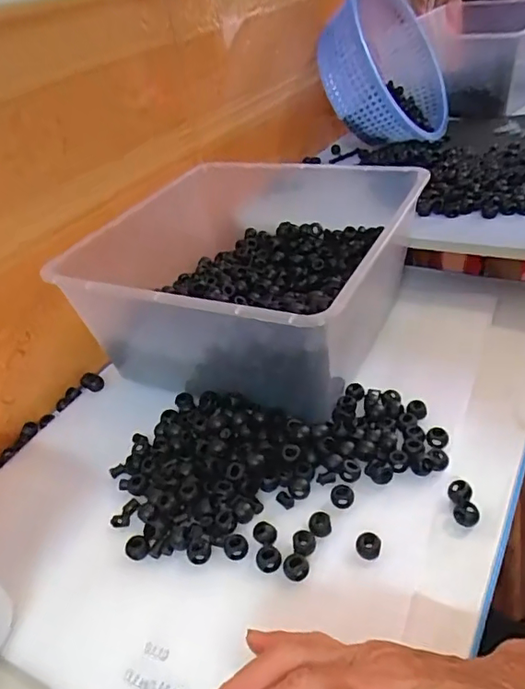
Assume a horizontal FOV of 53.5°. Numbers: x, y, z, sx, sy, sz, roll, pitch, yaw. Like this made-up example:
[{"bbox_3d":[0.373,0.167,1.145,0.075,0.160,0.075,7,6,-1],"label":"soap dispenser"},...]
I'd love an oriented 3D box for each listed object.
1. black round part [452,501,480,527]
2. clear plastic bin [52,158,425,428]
[{"bbox_3d":[0.149,0.127,0.383,0.018,0.015,0.016,23,46,29],"label":"black round part"},{"bbox_3d":[0.018,-0.089,0.565,0.255,0.133,0.354,14,43,24],"label":"clear plastic bin"}]

